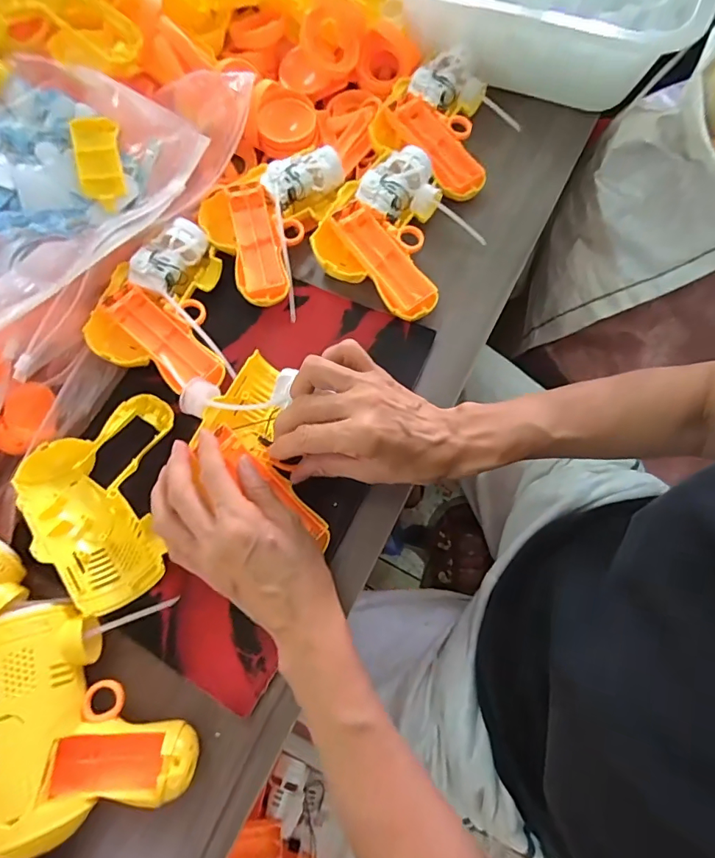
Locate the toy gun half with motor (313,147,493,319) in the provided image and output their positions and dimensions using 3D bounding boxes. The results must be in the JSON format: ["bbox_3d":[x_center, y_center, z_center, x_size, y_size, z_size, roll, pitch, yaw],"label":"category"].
[{"bbox_3d":[0.036,-0.178,0.413,0.131,0.042,0.136,32,76,12],"label":"toy gun half with motor"}]

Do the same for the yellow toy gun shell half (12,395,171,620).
[{"bbox_3d":[-0.198,0.055,0.350,0.103,0.034,0.157,-8,71,0],"label":"yellow toy gun shell half"}]

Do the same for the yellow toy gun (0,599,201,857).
[{"bbox_3d":[-0.175,0.174,0.290,0.112,0.050,0.137,-22,72,-5],"label":"yellow toy gun"}]

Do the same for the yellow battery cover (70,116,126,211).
[{"bbox_3d":[-0.212,-0.220,0.377,0.035,0.012,0.069,-6,91,-13],"label":"yellow battery cover"}]

